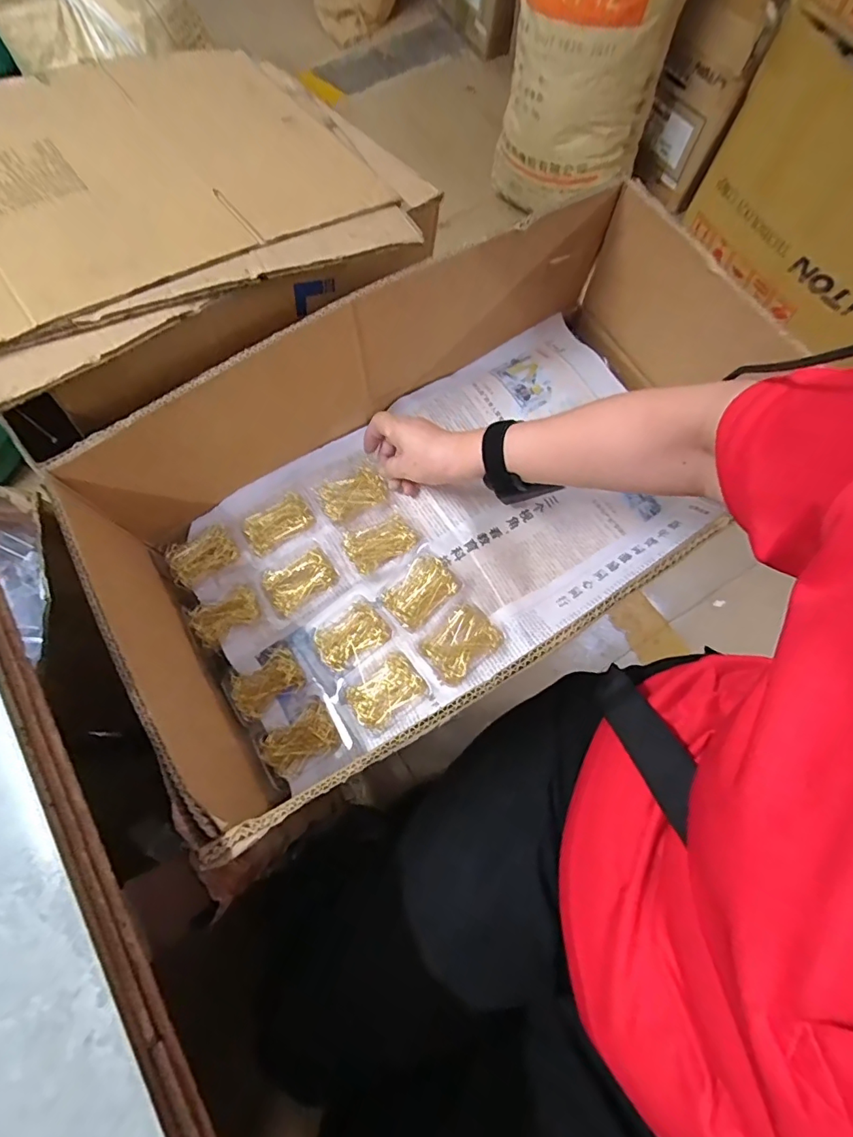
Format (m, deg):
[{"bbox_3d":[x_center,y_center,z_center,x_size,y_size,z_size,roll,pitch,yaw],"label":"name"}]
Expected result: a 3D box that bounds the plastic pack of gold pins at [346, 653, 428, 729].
[{"bbox_3d":[-0.040,0.119,0.478,0.071,0.011,0.046,-34,75,-10],"label":"plastic pack of gold pins"}]

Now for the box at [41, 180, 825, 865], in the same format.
[{"bbox_3d":[0.015,-0.084,0.476,0.578,0.219,0.335,-30,75,-9],"label":"box"}]

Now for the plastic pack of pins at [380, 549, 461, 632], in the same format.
[{"bbox_3d":[-0.004,0.023,0.497,0.054,0.020,0.076,37,76,11],"label":"plastic pack of pins"}]

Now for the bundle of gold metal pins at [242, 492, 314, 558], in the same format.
[{"bbox_3d":[-0.159,-0.049,0.529,0.074,0.008,0.043,-36,91,-9],"label":"bundle of gold metal pins"}]

